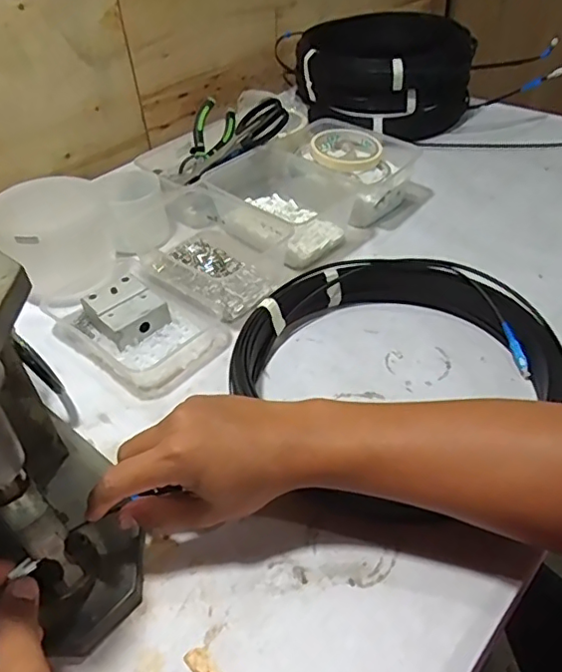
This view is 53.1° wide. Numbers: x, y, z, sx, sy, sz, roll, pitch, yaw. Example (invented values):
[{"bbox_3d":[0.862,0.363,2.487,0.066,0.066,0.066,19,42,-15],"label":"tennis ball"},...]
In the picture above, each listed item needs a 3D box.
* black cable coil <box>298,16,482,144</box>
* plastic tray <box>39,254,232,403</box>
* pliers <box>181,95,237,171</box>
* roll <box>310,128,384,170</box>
[{"bbox_3d":[0.165,-0.421,0.897,0.239,0.121,0.196,26,48,30],"label":"black cable coil"},{"bbox_3d":[-0.153,-0.019,0.590,0.188,0.040,0.123,28,49,32],"label":"plastic tray"},{"bbox_3d":[-0.098,-0.277,0.784,0.053,0.024,0.111,18,75,-8],"label":"pliers"},{"bbox_3d":[0.078,-0.249,0.738,0.090,0.020,0.094,-2,40,2],"label":"roll"}]

